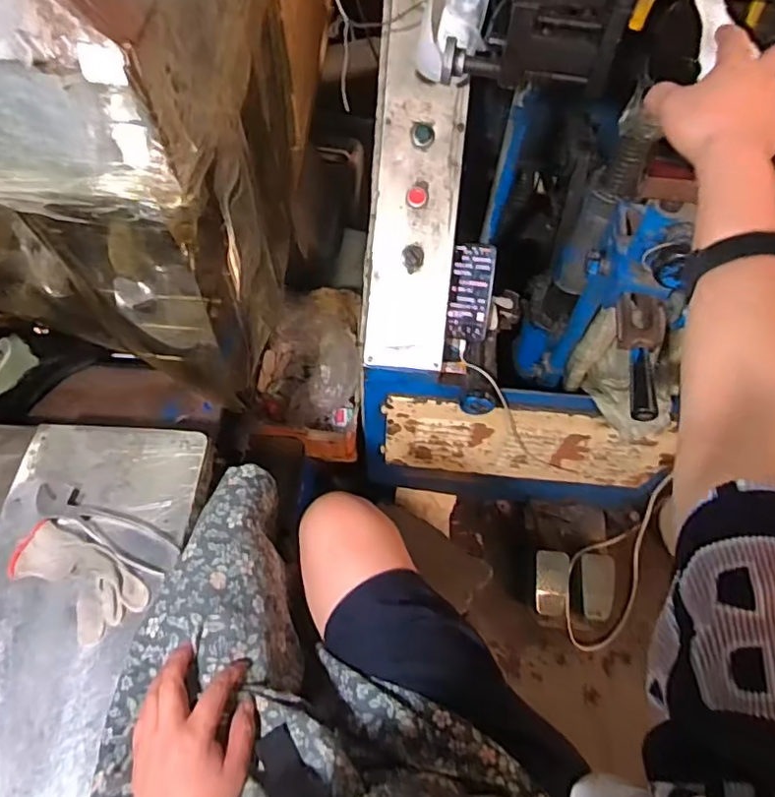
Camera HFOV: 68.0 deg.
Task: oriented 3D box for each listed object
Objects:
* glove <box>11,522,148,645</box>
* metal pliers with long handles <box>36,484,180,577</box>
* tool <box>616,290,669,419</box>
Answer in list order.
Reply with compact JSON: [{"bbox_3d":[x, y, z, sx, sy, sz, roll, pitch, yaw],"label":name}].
[{"bbox_3d":[-0.348,0.199,0.641,0.161,0.012,0.078,33,66,16],"label":"glove"},{"bbox_3d":[-0.330,0.147,0.669,0.193,0.011,0.047,25,64,12],"label":"metal pliers with long handles"},{"bbox_3d":[0.270,-0.056,0.622,0.050,0.033,0.174,13,62,6],"label":"tool"}]

